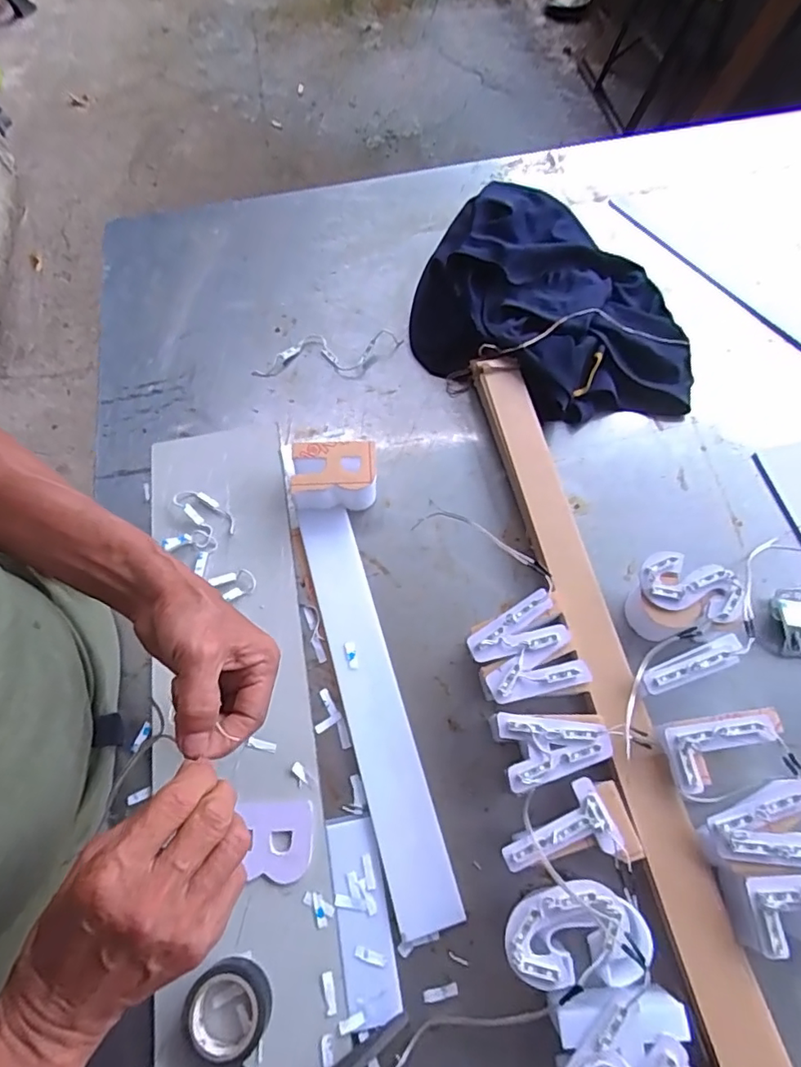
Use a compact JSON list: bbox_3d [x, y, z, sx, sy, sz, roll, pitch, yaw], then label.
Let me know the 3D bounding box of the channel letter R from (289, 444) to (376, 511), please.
[{"bbox_3d":[-0.067,-0.056,0.551,0.083,0.049,0.055,-5,66,-1],"label":"channel letter R"}]

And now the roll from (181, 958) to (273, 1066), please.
[{"bbox_3d":[-0.123,0.346,0.388,0.064,0.020,0.065,0,66,1],"label":"roll"}]

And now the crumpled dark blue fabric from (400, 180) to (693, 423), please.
[{"bbox_3d":[0.183,-0.258,0.621,0.338,0.074,0.265,33,71,14],"label":"crumpled dark blue fabric"}]

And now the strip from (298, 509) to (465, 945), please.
[{"bbox_3d":[-0.027,0.140,0.487,0.050,0.005,0.365,-16,67,-6],"label":"strip"}]

